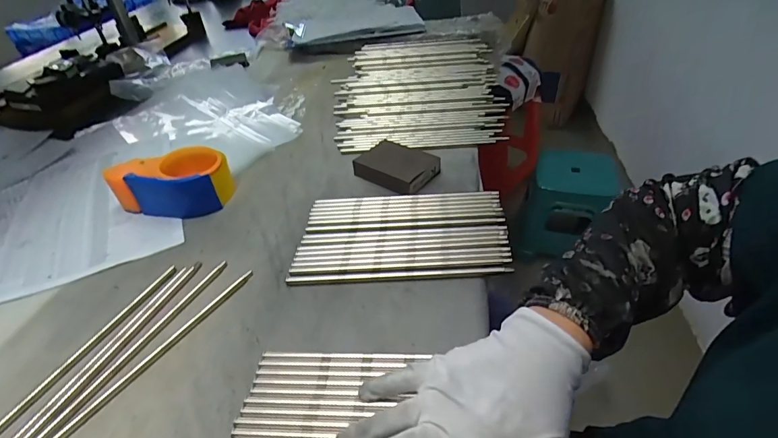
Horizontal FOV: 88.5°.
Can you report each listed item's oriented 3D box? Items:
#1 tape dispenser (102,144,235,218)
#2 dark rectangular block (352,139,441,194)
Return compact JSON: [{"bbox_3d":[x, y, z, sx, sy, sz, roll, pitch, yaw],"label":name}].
[{"bbox_3d":[-0.276,-0.053,0.520,0.132,0.061,0.085,1,41,9],"label":"tape dispenser"},{"bbox_3d":[0.013,-0.072,0.532,0.096,0.022,0.080,25,50,32],"label":"dark rectangular block"}]

